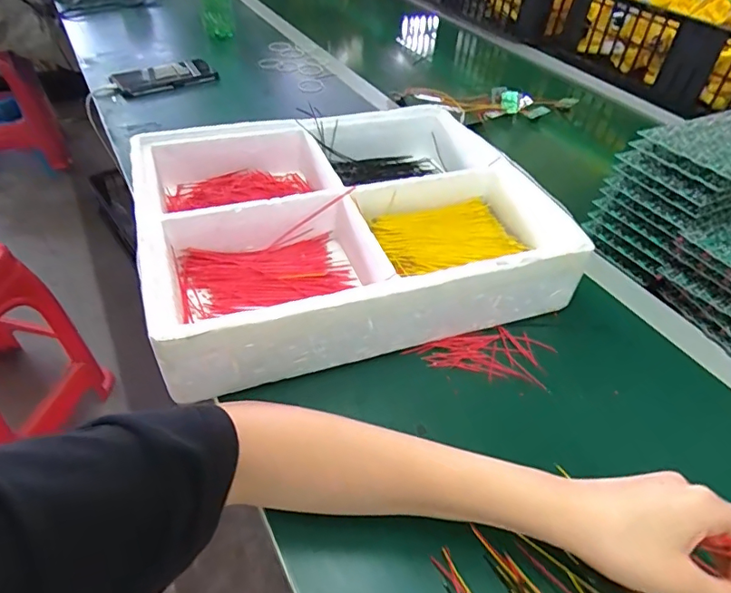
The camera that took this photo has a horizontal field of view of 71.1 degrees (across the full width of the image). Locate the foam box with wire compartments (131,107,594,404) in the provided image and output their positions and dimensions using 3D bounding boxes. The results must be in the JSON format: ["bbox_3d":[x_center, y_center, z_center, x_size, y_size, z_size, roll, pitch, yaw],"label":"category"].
[{"bbox_3d":[-0.026,-0.083,0.525,0.366,0.074,0.312,-11,45,-17],"label":"foam box with wire compartments"}]

